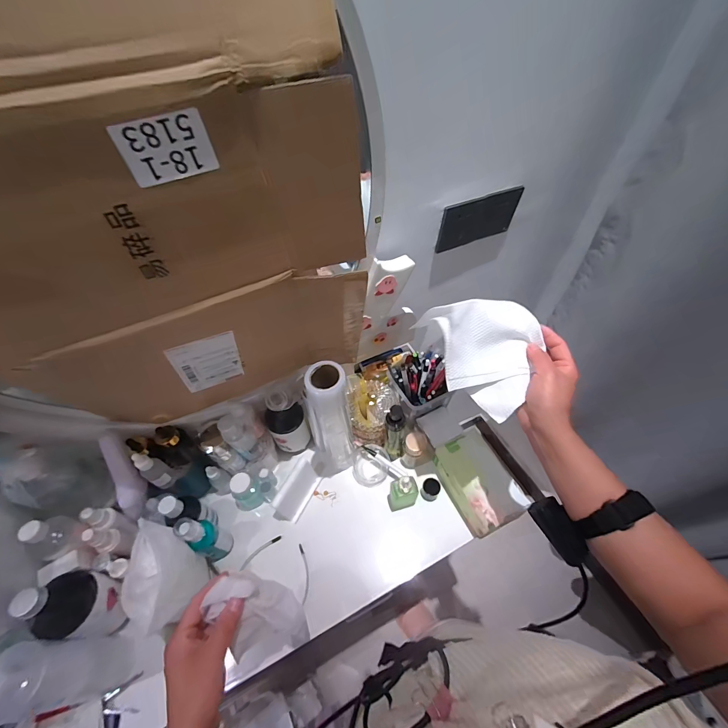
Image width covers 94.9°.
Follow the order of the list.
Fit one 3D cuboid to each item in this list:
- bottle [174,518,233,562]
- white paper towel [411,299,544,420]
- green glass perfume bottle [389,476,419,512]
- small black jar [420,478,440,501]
[{"bbox_3d":[-0.262,0.289,0.553,0.039,0.151,0.044,16,56,14],"label":"bottle"},{"bbox_3d":[0.149,-0.029,0.436,0.148,0.098,0.124,25,58,19],"label":"white paper towel"},{"bbox_3d":[0.072,0.232,0.606,0.047,0.107,0.035,-8,53,-4],"label":"green glass perfume bottle"},{"bbox_3d":[0.128,0.243,0.645,0.032,0.039,0.034,-1,53,1],"label":"small black jar"}]

